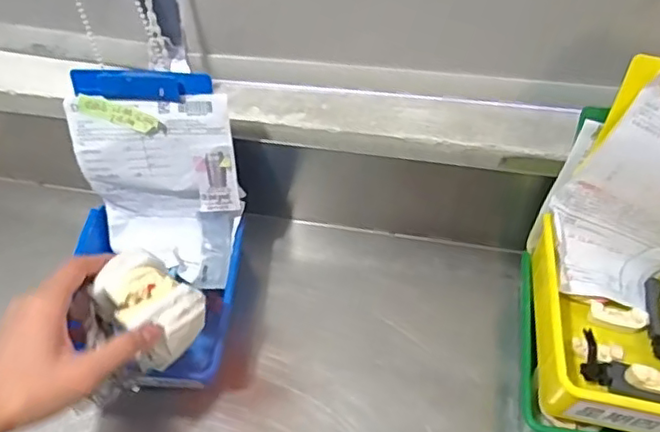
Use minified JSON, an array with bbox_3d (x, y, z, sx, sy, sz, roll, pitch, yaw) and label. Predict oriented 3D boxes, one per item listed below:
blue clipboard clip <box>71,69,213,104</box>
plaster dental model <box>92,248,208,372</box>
[{"bbox_3d":[-0.161,-0.113,0.517,0.118,0.022,0.017,2,57,3],"label":"blue clipboard clip"},{"bbox_3d":[-0.141,0.069,0.481,0.064,0.044,0.085,-34,63,-19],"label":"plaster dental model"}]

